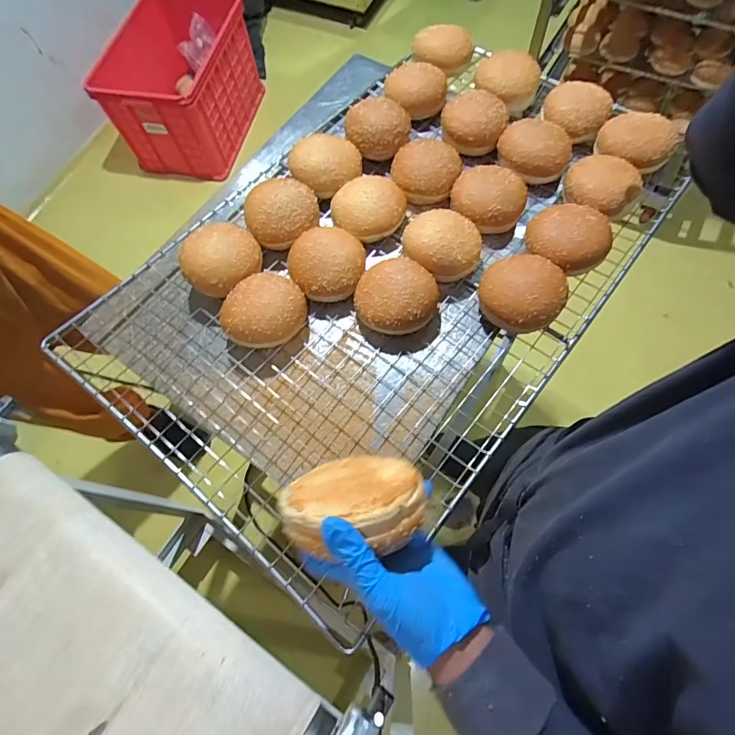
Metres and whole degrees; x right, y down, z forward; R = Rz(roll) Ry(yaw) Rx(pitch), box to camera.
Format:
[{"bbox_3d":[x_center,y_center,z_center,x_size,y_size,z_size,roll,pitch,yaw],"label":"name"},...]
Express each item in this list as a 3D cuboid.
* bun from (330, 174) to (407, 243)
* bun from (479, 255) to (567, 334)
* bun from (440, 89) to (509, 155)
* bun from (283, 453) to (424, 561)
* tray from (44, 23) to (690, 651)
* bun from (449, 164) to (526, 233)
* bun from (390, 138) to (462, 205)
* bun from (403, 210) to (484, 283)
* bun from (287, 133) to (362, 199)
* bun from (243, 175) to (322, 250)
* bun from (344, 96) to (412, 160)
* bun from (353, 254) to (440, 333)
[{"bbox_3d":[0.001,-0.238,0.633,0.108,0.041,0.100,4,69,5],"label":"bun"},{"bbox_3d":[0.198,-0.099,0.557,0.100,0.049,0.098,-1,69,3],"label":"bun"},{"bbox_3d":[0.168,-0.390,0.691,0.099,0.045,0.102,6,69,5],"label":"bun"},{"bbox_3d":[-0.007,0.109,0.334,0.104,0.046,0.094,-1,15,32],"label":"bun"},{"bbox_3d":[0.027,-0.192,0.620,0.564,0.086,0.742,35,77,16],"label":"tray"},{"bbox_3d":[0.173,-0.245,0.626,0.100,0.042,0.100,-1,69,3],"label":"bun"},{"bbox_3d":[0.089,-0.298,0.659,0.099,0.050,0.099,-8,68,0],"label":"bun"},{"bbox_3d":[0.104,-0.174,0.597,0.104,0.045,0.096,-1,69,3],"label":"bun"},{"bbox_3d":[-0.066,-0.311,0.664,0.104,0.049,0.104,4,69,5],"label":"bun"},{"bbox_3d":[-0.124,-0.229,0.630,0.105,0.046,0.099,-10,68,-1],"label":"bun"},{"bbox_3d":[0.016,-0.385,0.690,0.098,0.054,0.098,1,69,4],"label":"bun"},{"bbox_3d":[0.036,-0.095,0.570,0.098,0.047,0.092,-1,69,3],"label":"bun"}]

